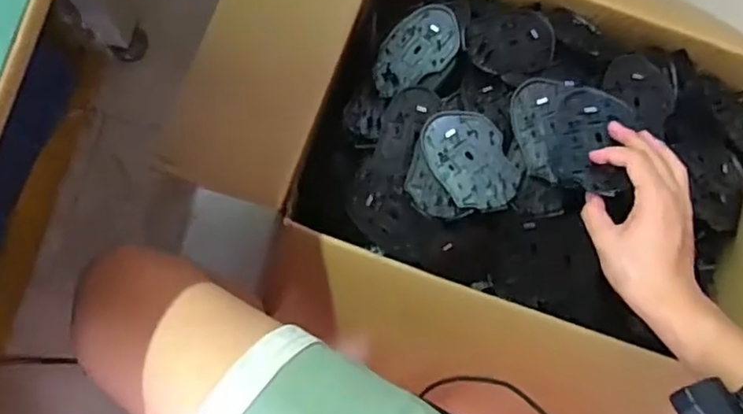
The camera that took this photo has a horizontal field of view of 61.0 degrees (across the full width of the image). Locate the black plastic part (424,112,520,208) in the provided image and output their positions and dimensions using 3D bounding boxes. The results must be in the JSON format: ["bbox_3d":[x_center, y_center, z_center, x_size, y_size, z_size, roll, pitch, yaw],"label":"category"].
[{"bbox_3d":[0.095,-0.049,0.616,0.074,0.007,0.114,-21,66,0],"label":"black plastic part"}]

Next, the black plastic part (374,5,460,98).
[{"bbox_3d":[0.049,-0.170,0.693,0.082,0.020,0.114,32,86,25],"label":"black plastic part"}]

